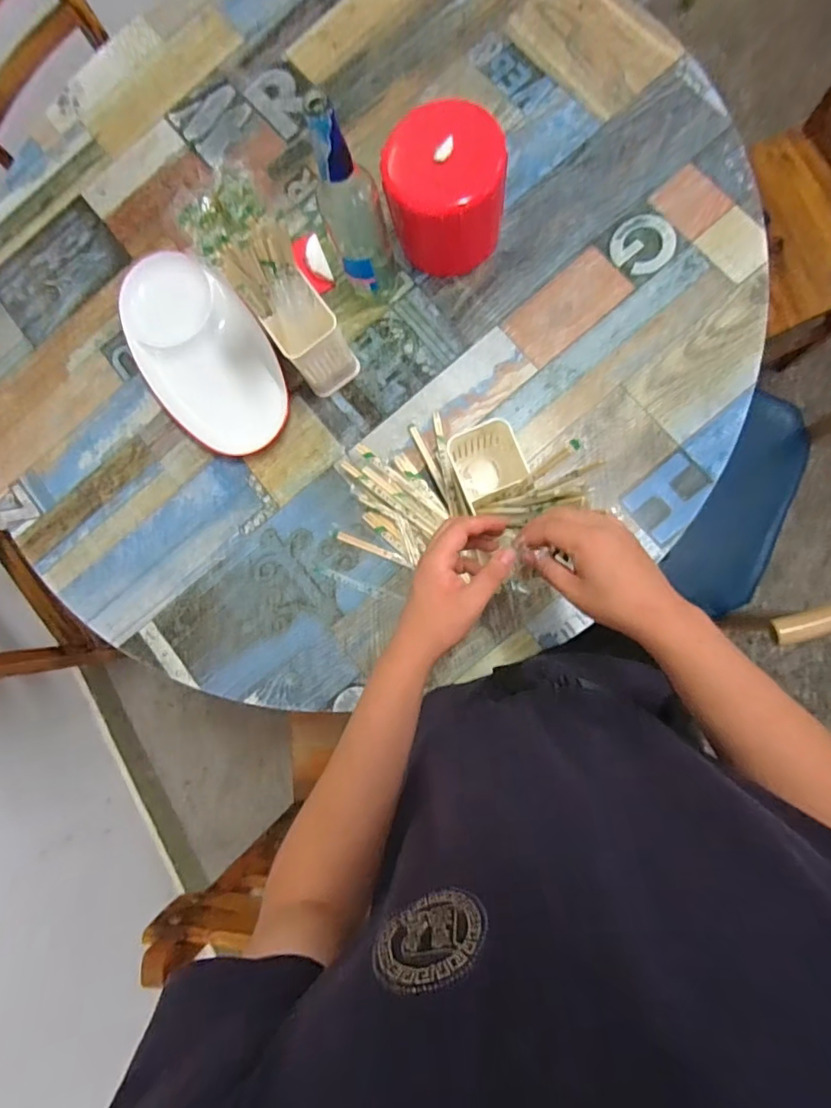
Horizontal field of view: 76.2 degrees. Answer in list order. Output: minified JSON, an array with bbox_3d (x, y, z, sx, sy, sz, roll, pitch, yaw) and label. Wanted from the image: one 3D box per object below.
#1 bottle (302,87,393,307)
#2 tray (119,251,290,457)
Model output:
[{"bbox_3d":[-0.073,-0.394,0.615,0.066,0.268,0.071,-18,84,5],"label":"bottle"},{"bbox_3d":[-0.302,-0.289,0.752,0.167,0.029,0.328,-35,83,3],"label":"tray"}]

